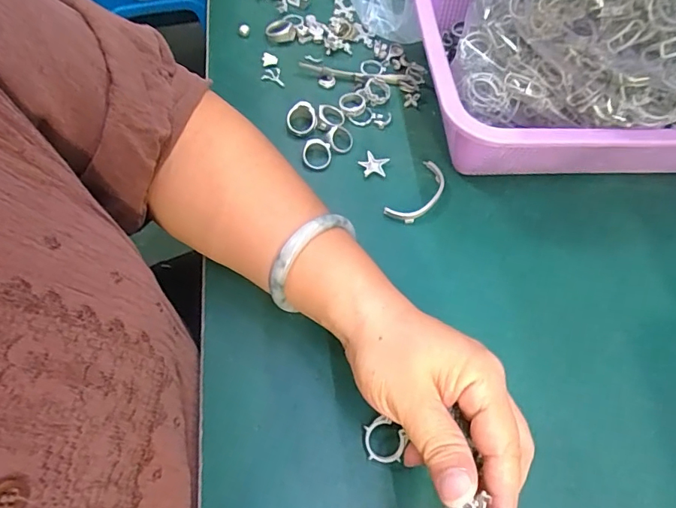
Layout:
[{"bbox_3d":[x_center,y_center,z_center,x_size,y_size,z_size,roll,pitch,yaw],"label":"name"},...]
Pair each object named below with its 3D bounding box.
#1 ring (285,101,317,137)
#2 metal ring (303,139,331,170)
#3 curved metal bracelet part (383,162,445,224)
[{"bbox_3d":[-0.031,-0.113,0.396,0.026,0.018,0.025,0,63,-4],"label":"ring"},{"bbox_3d":[-0.017,-0.081,0.385,0.023,0.004,0.025,1,82,-4],"label":"metal ring"},{"bbox_3d":[0.065,-0.048,0.375,0.028,0.009,0.063,36,66,14],"label":"curved metal bracelet part"}]

